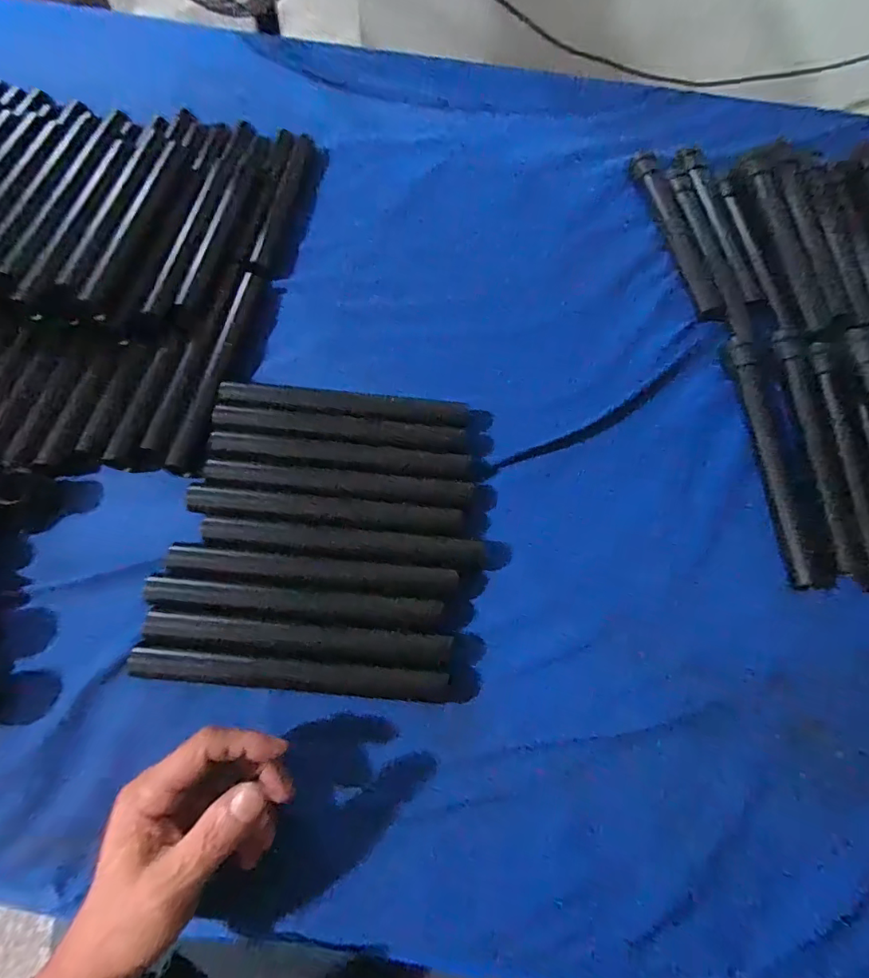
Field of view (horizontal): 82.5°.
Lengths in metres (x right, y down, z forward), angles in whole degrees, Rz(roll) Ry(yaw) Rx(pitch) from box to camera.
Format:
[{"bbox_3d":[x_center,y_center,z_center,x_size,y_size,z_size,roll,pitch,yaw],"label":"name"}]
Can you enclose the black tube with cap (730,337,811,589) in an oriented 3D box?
[{"bbox_3d":[0.303,-0.039,0.450,0.022,0.014,0.249,5,65,-3],"label":"black tube with cap"}]

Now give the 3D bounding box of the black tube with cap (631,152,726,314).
[{"bbox_3d":[0.279,-0.300,0.565,0.032,0.025,0.232,-8,66,-9],"label":"black tube with cap"}]

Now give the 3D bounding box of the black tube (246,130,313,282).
[{"bbox_3d":[-0.169,-0.327,0.568,0.022,0.019,0.235,8,65,-2],"label":"black tube"}]

